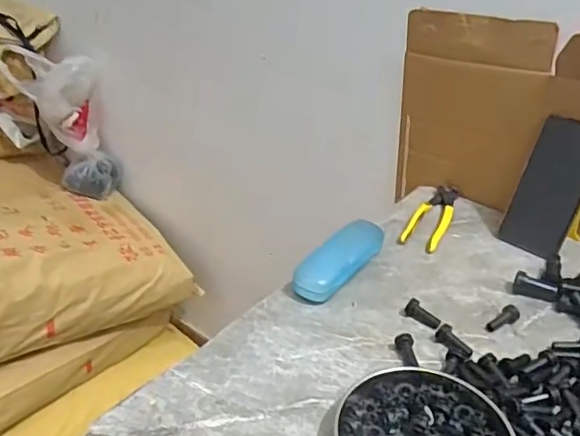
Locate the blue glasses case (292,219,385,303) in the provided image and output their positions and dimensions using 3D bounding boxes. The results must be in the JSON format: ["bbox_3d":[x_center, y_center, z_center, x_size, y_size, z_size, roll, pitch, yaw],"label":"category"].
[{"bbox_3d":[0.061,0.046,0.663,0.044,0.043,0.144,26,37,32],"label":"blue glasses case"}]

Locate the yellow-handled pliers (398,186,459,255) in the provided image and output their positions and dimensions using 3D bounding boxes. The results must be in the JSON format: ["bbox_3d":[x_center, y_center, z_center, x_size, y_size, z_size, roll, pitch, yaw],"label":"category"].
[{"bbox_3d":[0.195,-0.006,0.783,0.047,0.008,0.180,18,33,22],"label":"yellow-handled pliers"}]

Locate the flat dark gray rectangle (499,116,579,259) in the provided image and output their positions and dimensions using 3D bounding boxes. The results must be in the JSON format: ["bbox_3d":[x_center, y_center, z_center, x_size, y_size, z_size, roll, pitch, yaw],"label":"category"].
[{"bbox_3d":[0.320,-0.038,0.716,0.078,0.164,0.011,28,17,34],"label":"flat dark gray rectangle"}]

